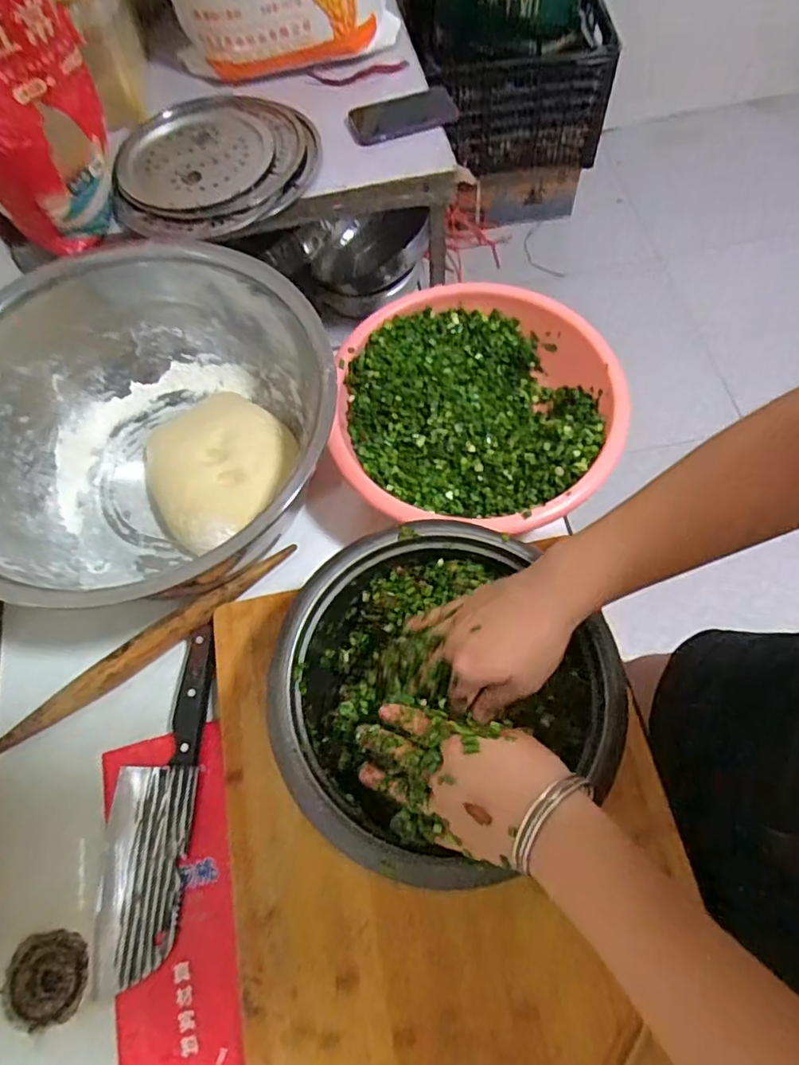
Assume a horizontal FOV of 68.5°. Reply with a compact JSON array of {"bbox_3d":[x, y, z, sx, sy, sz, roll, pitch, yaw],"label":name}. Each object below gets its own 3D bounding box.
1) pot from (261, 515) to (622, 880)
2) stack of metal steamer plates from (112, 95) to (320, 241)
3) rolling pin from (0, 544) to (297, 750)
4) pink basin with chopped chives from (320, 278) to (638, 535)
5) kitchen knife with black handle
[{"bbox_3d":[0.025,0.121,0.470,0.240,0.108,0.227,-1,68,2],"label":"pot"},{"bbox_3d":[-0.255,-0.512,0.809,0.244,0.024,0.289,16,69,10],"label":"stack of metal steamer plates"},{"bbox_3d":[-0.242,0.108,0.573,0.321,0.024,0.030,-35,71,-11],"label":"rolling pin"},{"bbox_3d":[0.073,-0.123,0.614,0.266,0.092,0.269,8,69,5],"label":"pink basin with chopped chives"},{"bbox_3d":[-0.221,0.234,0.525,0.076,0.016,0.289,1,68,2],"label":"kitchen knife with black handle"}]

